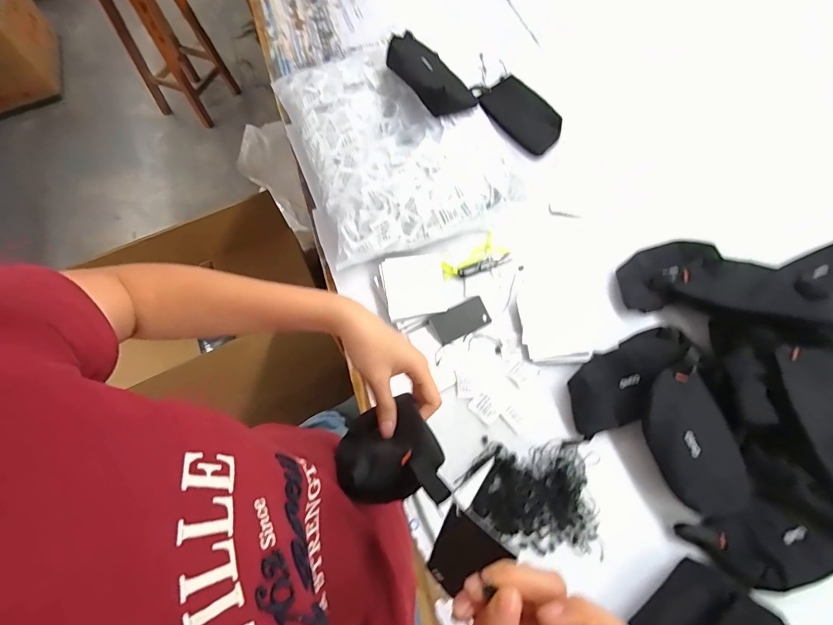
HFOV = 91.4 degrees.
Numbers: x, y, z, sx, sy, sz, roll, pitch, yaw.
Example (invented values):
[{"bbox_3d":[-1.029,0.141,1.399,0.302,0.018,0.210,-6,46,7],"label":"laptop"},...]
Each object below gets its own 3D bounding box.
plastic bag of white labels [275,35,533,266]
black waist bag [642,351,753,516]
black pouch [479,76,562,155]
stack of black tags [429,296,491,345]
[{"bbox_3d":[-0.043,-0.309,0.735,0.337,0.109,0.428,-21,67,-7],"label":"plastic bag of white labels"},{"bbox_3d":[0.350,0.161,0.531,0.095,0.069,0.190,-9,66,-2],"label":"black waist bag"},{"bbox_3d":[0.203,-0.387,0.789,0.090,0.040,0.180,-27,68,-9],"label":"black pouch"},{"bbox_3d":[0.070,0.013,0.642,0.086,0.008,0.047,-26,82,-3],"label":"stack of black tags"}]

